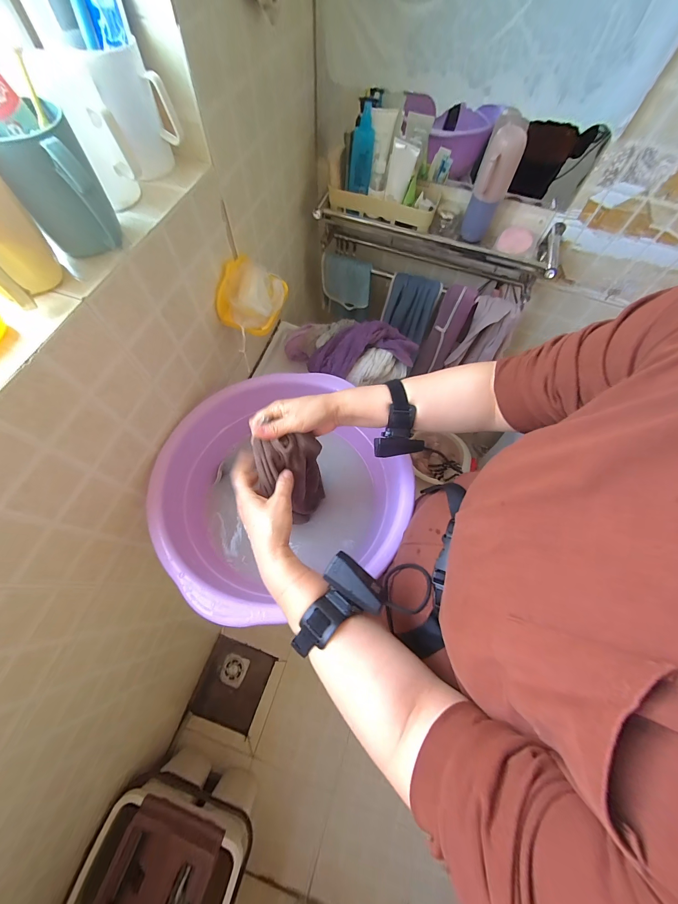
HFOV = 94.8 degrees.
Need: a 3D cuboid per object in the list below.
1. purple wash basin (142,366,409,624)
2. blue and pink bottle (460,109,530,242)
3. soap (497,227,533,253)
[{"bbox_3d":[-0.088,0.070,0.583,0.426,0.158,0.426,3,65,-2],"label":"purple wash basin"},{"bbox_3d":[0.325,-0.570,0.678,0.075,0.202,0.096,24,67,8],"label":"blue and pink bottle"},{"bbox_3d":[0.414,-0.497,0.733,0.072,0.044,0.023,17,66,5],"label":"soap"}]

